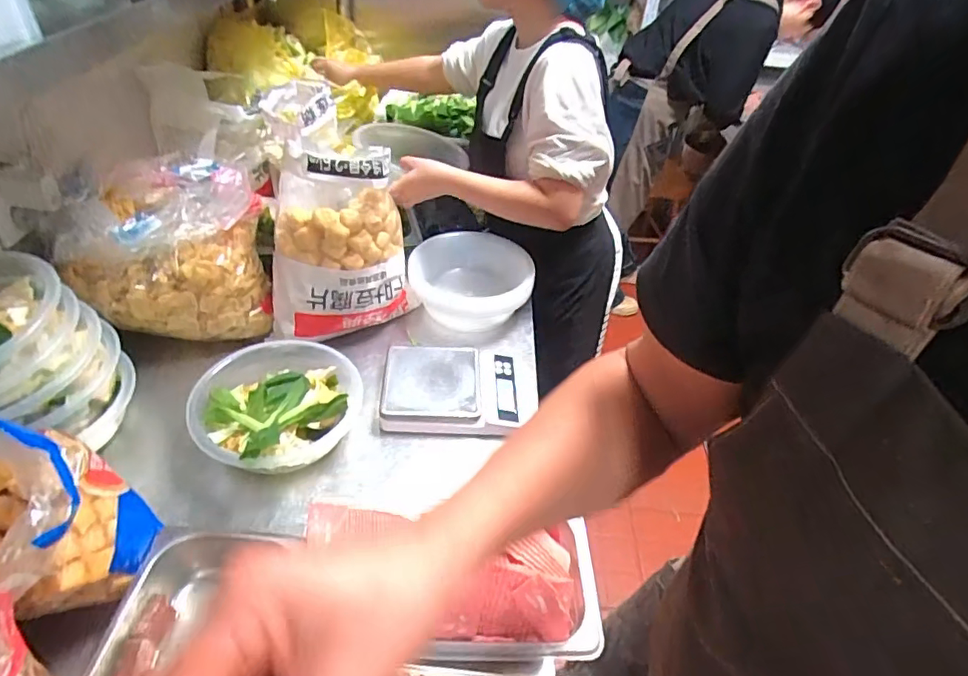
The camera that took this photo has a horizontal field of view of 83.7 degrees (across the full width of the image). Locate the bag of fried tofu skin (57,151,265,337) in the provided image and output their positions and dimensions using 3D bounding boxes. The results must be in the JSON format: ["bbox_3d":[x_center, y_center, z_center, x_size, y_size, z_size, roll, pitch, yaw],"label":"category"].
[{"bbox_3d":[-0.506,-0.165,0.892,0.254,0.201,0.307,-10,43,-18],"label":"bag of fried tofu skin"}]

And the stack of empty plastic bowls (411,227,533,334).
[{"bbox_3d":[-0.018,-0.101,1.011,0.192,0.113,0.193,0,41,-8],"label":"stack of empty plastic bowls"}]

